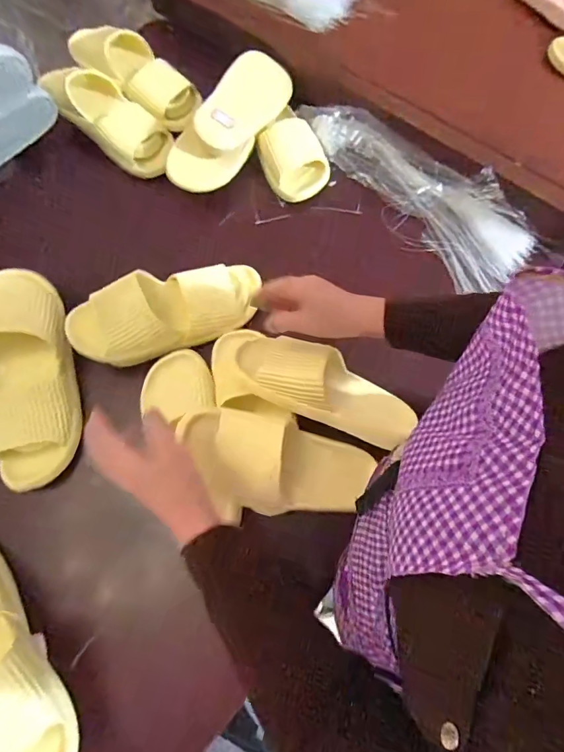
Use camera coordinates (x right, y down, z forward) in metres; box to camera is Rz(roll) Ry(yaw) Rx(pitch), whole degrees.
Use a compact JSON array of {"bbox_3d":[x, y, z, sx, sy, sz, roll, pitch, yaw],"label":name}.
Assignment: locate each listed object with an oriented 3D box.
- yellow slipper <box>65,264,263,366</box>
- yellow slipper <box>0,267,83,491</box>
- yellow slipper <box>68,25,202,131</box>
[{"bbox_3d":[-0.157,-0.097,0.586,0.269,0.060,0.104,-19,70,-14],"label":"yellow slipper"},{"bbox_3d":[-0.344,-0.011,0.558,0.104,0.074,0.304,-13,70,-3],"label":"yellow slipper"},{"bbox_3d":[-0.263,-0.545,0.744,0.245,0.064,0.100,33,74,-4],"label":"yellow slipper"}]

